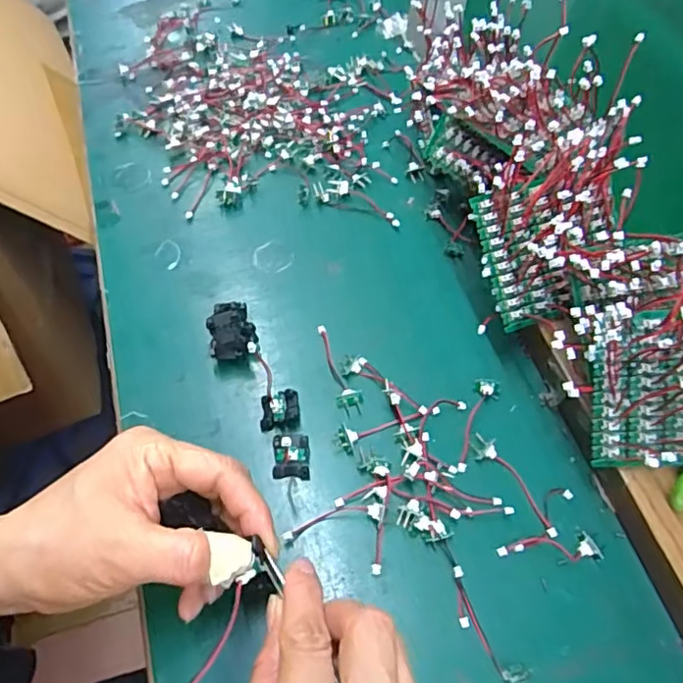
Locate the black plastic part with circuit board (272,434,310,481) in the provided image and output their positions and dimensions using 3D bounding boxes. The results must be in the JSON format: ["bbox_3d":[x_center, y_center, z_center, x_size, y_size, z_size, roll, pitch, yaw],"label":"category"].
[{"bbox_3d":[-0.029,0.066,0.336,0.021,0.012,0.024,-1,57,-3],"label":"black plastic part with circuit board"}]

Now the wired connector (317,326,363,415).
[{"bbox_3d":[0.000,0.016,0.370,0.016,0.005,0.066,-11,58,-9],"label":"wired connector"}]

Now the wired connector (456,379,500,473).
[{"bbox_3d":[0.080,0.048,0.348,0.015,0.004,0.063,21,59,11],"label":"wired connector"}]

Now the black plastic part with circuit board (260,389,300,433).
[{"bbox_3d":[-0.037,0.041,0.350,0.023,0.011,0.021,-4,58,-5],"label":"black plastic part with circuit board"}]

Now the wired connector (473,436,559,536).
[{"bbox_3d":[0.095,0.080,0.329,0.015,0.004,0.067,-23,64,-15],"label":"wired connector"}]

